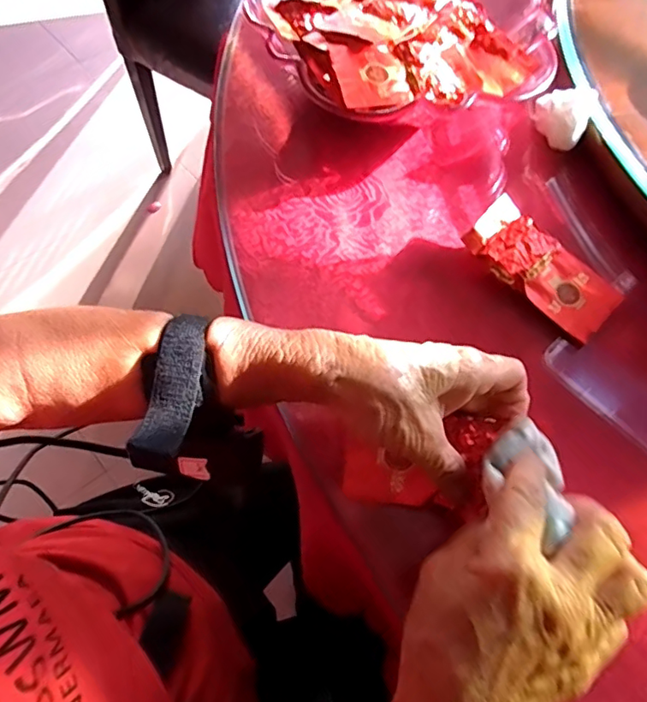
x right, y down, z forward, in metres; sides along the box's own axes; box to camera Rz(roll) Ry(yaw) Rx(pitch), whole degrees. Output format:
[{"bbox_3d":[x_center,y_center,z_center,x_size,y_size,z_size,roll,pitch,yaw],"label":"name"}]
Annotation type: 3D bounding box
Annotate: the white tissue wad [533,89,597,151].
[{"bbox_3d":[0.197,-0.195,0.437,0.043,0.039,0.037,24,65,12],"label":"white tissue wad"}]

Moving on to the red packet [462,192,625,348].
[{"bbox_3d":[0.160,-0.060,0.387,0.057,0.028,0.112,-41,70,-18],"label":"red packet"}]

